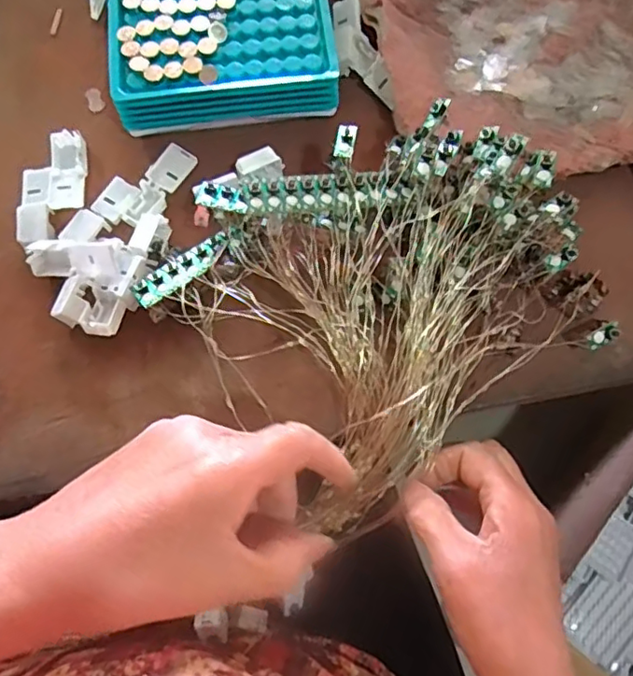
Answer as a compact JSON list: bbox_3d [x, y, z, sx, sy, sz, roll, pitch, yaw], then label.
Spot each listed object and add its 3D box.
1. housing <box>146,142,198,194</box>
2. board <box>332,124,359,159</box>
[{"bbox_3d":[-0.088,-0.103,0.356,0.021,0.007,0.029,30,76,10],"label":"housing"},{"bbox_3d":[0.016,-0.106,0.317,0.011,0.004,0.018,14,91,-13],"label":"board"}]

